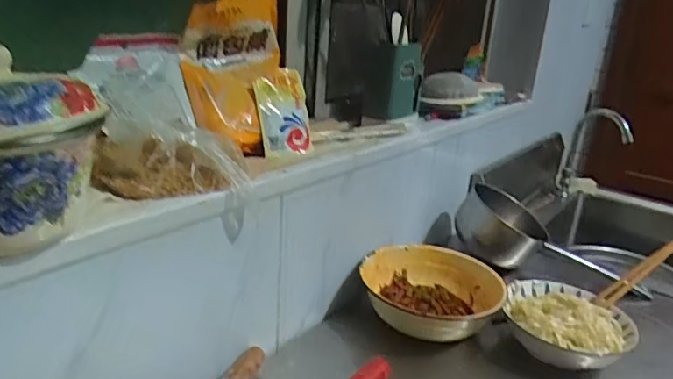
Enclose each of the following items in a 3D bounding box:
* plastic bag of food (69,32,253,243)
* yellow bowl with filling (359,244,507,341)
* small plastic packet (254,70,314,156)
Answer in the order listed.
[{"bbox_3d":[-0.191,-0.071,0.565,0.140,0.163,0.165,-7,22,-29],"label":"plastic bag of food"},{"bbox_3d":[0.136,0.170,0.792,0.203,0.091,0.199,3,19,-1],"label":"yellow bowl with filling"},{"bbox_3d":[-0.070,-0.107,0.706,0.081,0.123,0.021,-7,-3,-42],"label":"small plastic packet"}]

